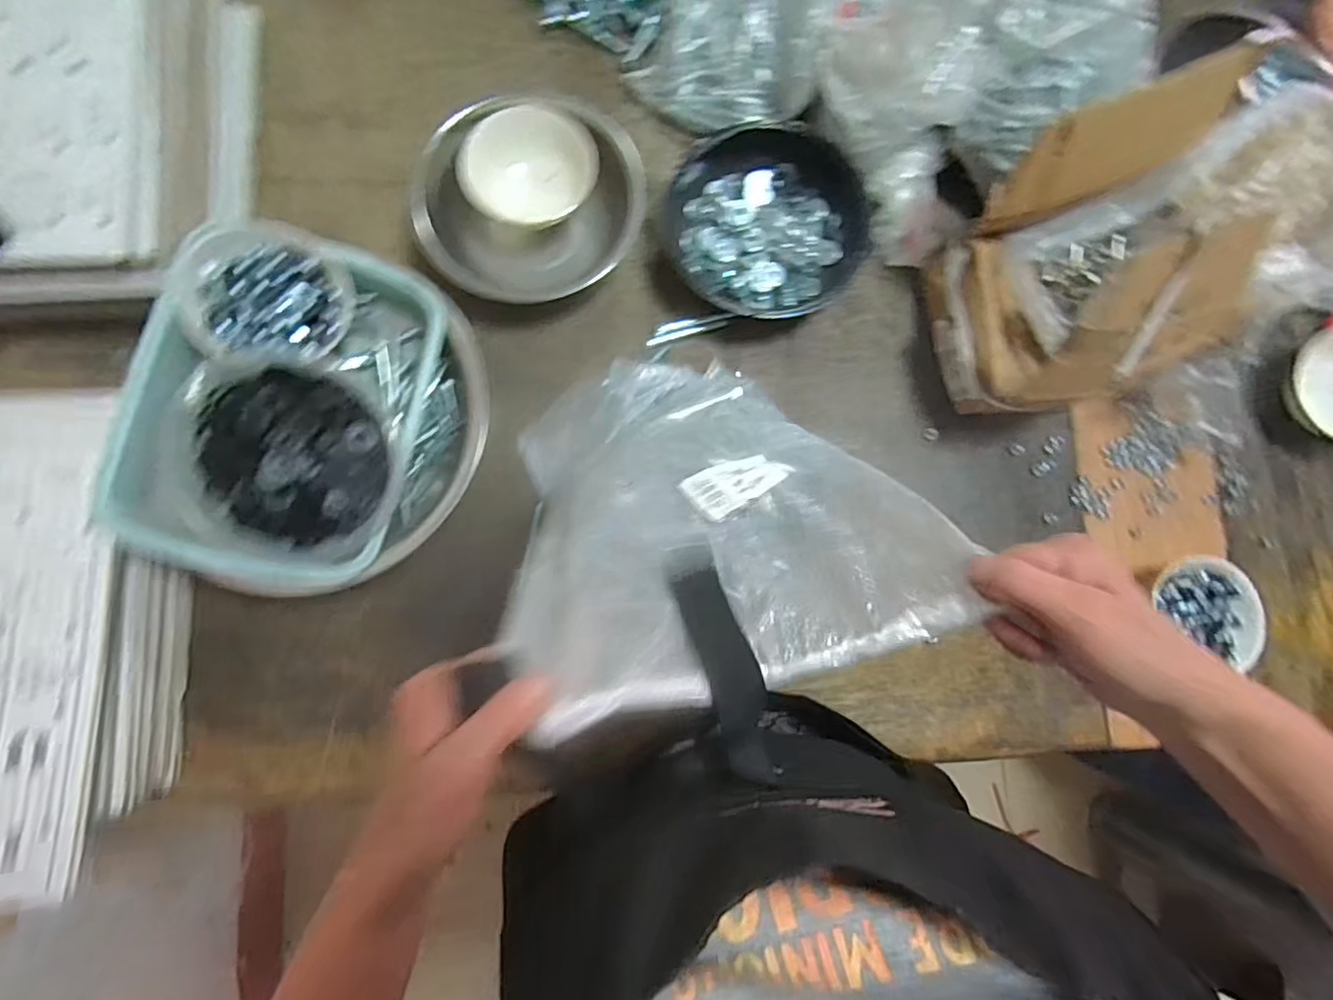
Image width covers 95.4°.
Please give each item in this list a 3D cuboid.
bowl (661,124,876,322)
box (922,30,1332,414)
[{"bbox_3d":[0.112,-0.313,0.689,0.209,0.071,0.196,0,81,-3],"label":"bowl"},{"bbox_3d":[0.452,-0.232,0.602,0.329,0.236,0.214,-21,82,-6],"label":"box"}]

